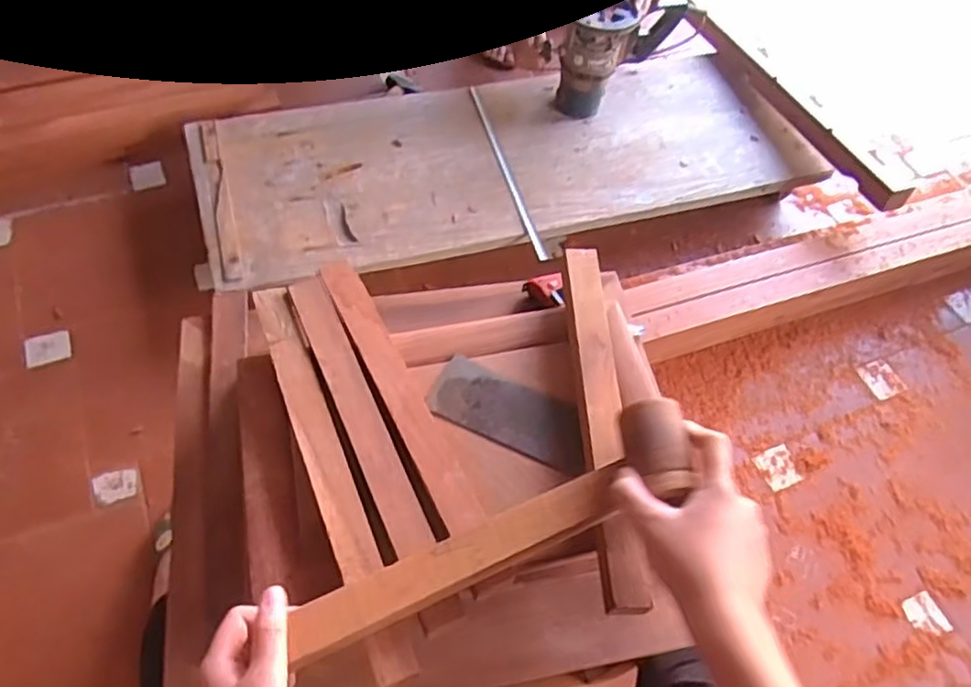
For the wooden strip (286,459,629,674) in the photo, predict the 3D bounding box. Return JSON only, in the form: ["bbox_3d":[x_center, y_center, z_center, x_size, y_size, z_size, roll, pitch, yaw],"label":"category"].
[{"bbox_3d":[-0.015,0.153,0.502,0.245,0.022,0.036,-23,61,-12],"label":"wooden strip"}]

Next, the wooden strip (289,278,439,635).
[{"bbox_3d":[-0.098,0.075,0.587,0.034,0.022,0.327,-20,60,-17],"label":"wooden strip"}]

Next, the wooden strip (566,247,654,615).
[{"bbox_3d":[0.101,0.054,0.616,0.036,0.023,0.340,1,56,-4],"label":"wooden strip"}]

